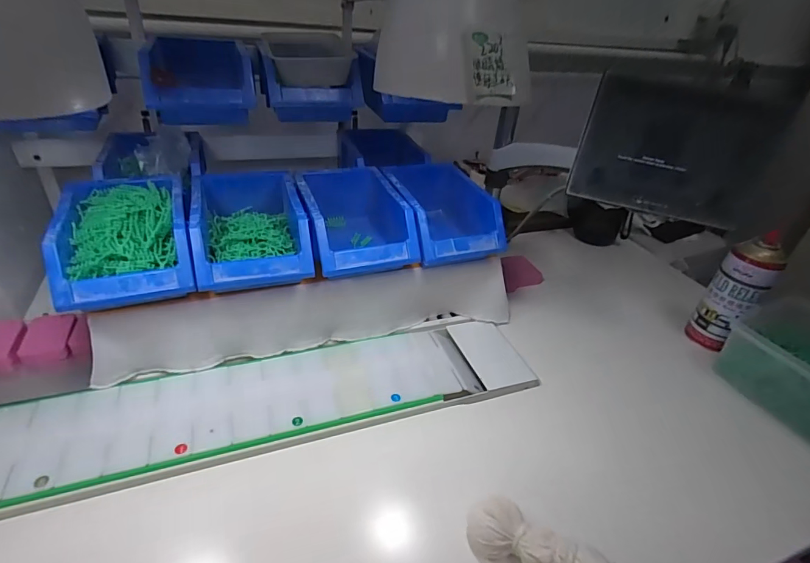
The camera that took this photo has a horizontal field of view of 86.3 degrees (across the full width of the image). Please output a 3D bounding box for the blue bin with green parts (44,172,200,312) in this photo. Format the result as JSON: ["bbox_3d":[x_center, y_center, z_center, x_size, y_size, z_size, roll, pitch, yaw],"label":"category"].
[{"bbox_3d":[-0.309,-0.051,0.484,0.121,0.073,0.175,-10,38,-22],"label":"blue bin with green parts"}]

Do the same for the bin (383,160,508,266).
[{"bbox_3d":[0.050,-0.088,0.616,0.126,0.091,0.170,-10,38,-21],"label":"bin"}]

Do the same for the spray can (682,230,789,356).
[{"bbox_3d":[0.467,0.023,0.616,0.064,0.168,0.063,32,43,32],"label":"spray can"}]

